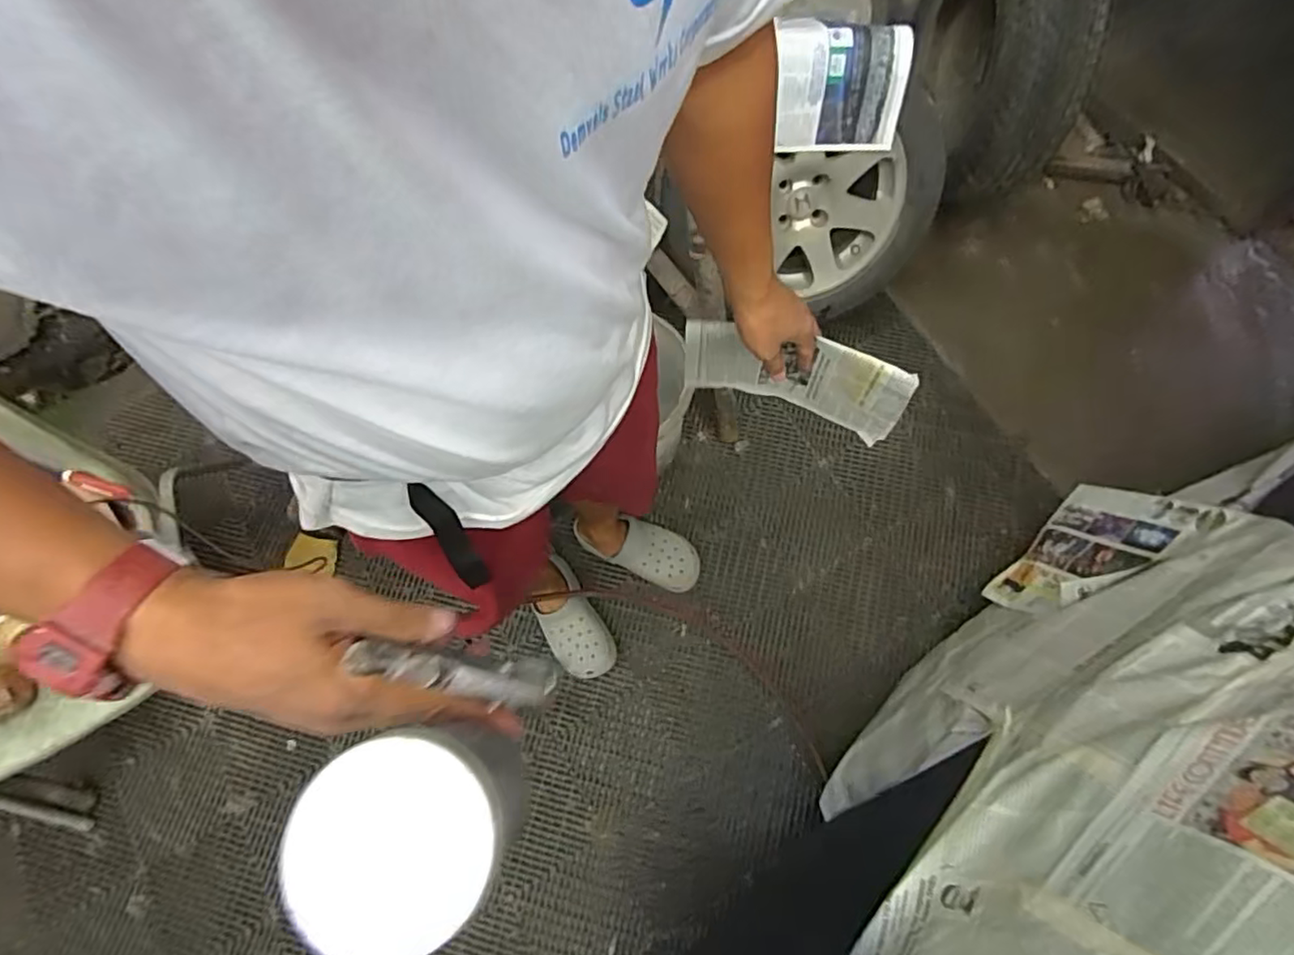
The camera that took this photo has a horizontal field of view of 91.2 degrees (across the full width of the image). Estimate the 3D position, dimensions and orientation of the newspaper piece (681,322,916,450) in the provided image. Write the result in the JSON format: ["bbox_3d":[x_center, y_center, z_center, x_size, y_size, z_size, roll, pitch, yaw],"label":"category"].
[{"bbox_3d":[0.184,-0.137,0.790,0.269,0.157,0.064,18,72,8],"label":"newspaper piece"}]

